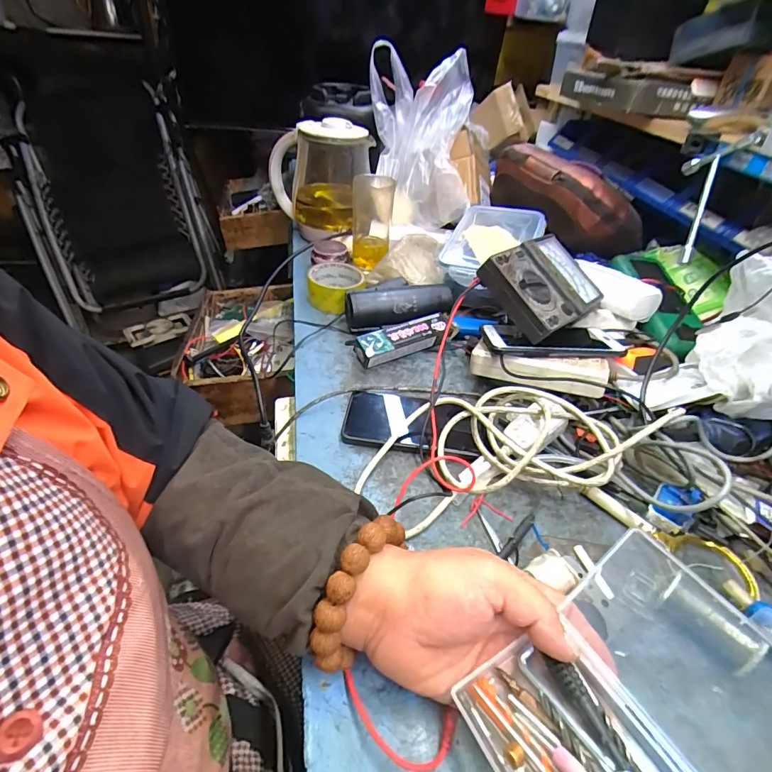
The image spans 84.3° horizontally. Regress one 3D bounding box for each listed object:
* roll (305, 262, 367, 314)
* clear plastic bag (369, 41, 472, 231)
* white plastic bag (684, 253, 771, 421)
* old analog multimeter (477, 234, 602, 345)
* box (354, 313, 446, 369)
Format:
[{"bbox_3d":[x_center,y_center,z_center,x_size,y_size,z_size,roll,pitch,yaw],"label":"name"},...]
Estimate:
[{"bbox_3d":[-0.076,-0.152,0.660,0.095,0.047,0.095,3,40,-3],"label":"roll"},{"bbox_3d":[0.056,-0.404,0.725,0.168,0.248,0.107,4,40,-2],"label":"clear plastic bag"},{"bbox_3d":[0.369,-0.043,0.414,0.080,0.134,0.116,-30,52,-34],"label":"white plastic bag"},{"bbox_3d":[0.196,-0.124,0.526,0.170,0.044,0.113,-29,80,-38],"label":"old analog multimeter"},{"bbox_3d":[0.025,-0.061,0.572,0.134,0.035,0.041,-19,46,-26],"label":"box"}]

